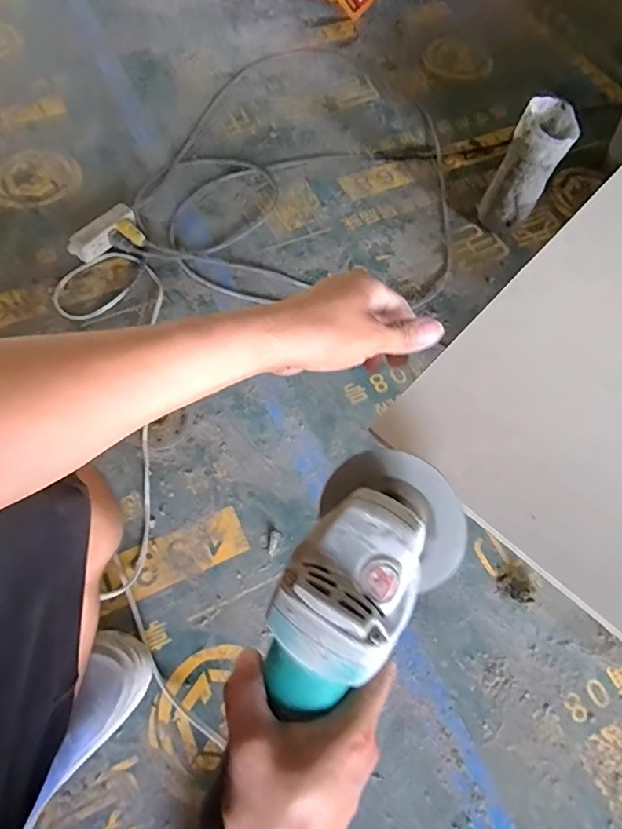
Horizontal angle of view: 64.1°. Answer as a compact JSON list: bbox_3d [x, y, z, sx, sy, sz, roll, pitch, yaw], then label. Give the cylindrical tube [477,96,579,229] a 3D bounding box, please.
[{"bbox_3d":[0.365,-0.411,0.852,0.086,0.206,0.091,1,65,-2],"label":"cylindrical tube"}]

